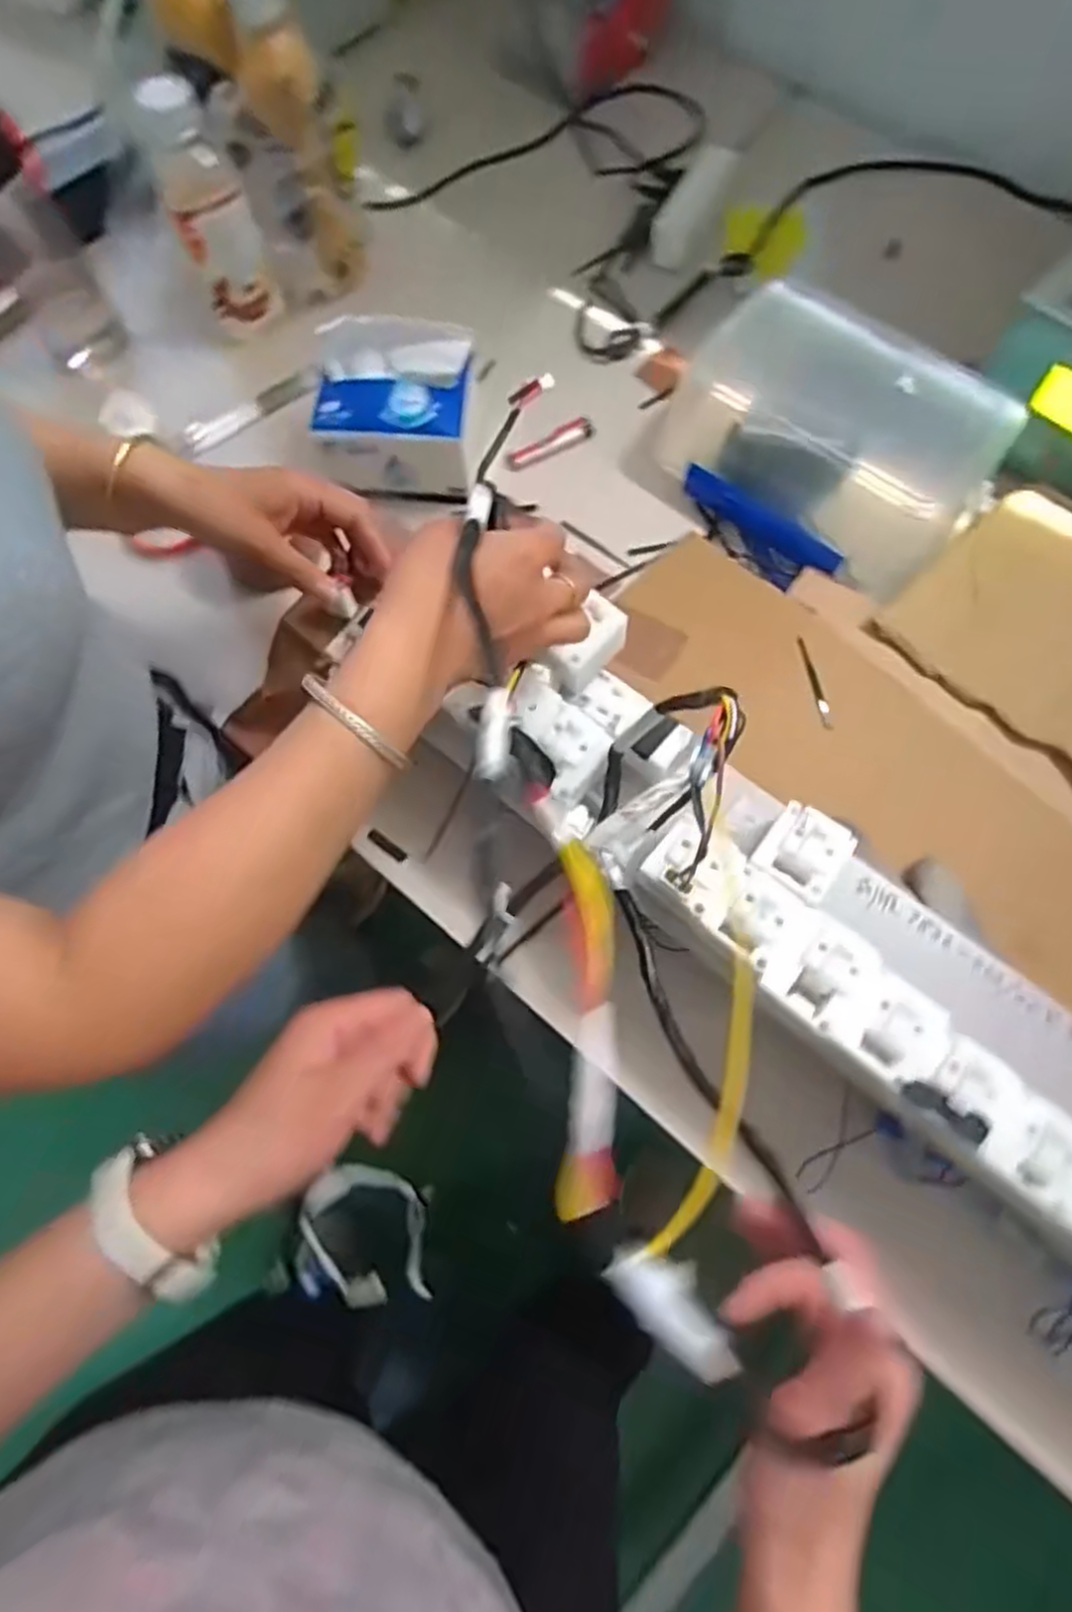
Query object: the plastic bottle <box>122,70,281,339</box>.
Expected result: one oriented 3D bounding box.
[{"bbox_3d":[-0.272,-0.491,0.662,0.063,0.198,0.052,-26,71,-7],"label":"plastic bottle"}]

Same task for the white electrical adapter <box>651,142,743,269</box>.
[{"bbox_3d":[0.149,-0.566,0.733,0.041,0.030,0.112,31,88,2],"label":"white electrical adapter"}]

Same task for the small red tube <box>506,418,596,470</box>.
[{"bbox_3d":[0.013,-0.317,0.680,0.085,0.009,0.019,-29,72,-8],"label":"small red tube"}]

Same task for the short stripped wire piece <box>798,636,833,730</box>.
[{"bbox_3d":[0.211,-0.093,0.589,0.007,0.004,0.078,-9,70,-1],"label":"short stripped wire piece"}]

